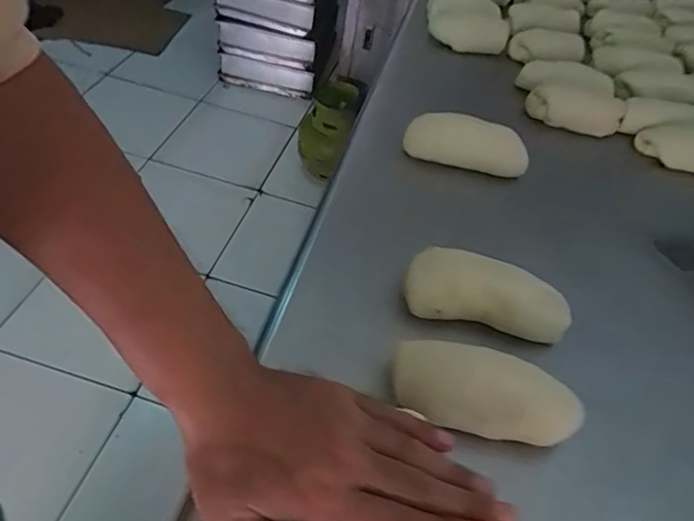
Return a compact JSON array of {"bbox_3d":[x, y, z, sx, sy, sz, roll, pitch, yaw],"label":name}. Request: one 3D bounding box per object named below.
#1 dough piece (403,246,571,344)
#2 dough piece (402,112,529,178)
[{"bbox_3d":[0.110,0.036,0.439,0.130,0.056,0.061,14,46,5],"label":"dough piece"},{"bbox_3d":[0.124,-0.122,0.567,0.123,0.048,0.033,15,47,4],"label":"dough piece"}]

